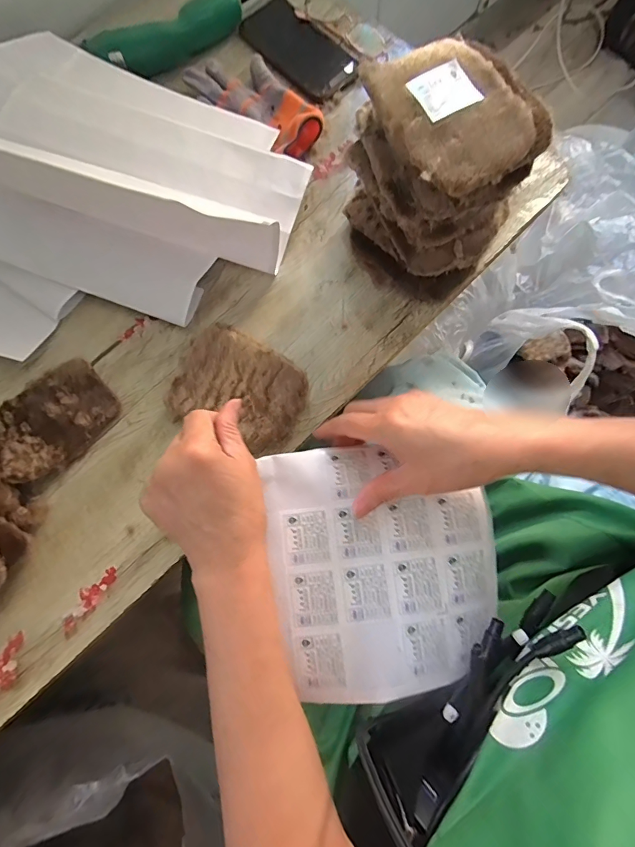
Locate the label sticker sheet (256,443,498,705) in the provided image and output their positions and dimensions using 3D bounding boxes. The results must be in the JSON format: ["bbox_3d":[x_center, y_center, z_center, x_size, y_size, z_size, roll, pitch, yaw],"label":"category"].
[{"bbox_3d":[0.053,0.107,0.316,0.167,0.022,0.182,-9,76,-1],"label":"label sticker sheet"}]

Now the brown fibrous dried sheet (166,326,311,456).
[{"bbox_3d":[-0.076,-0.036,0.403,0.128,0.021,0.102,22,78,7],"label":"brown fibrous dried sheet"}]

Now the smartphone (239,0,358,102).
[{"bbox_3d":[-0.025,-0.469,0.507,0.080,0.010,0.166,-42,79,-8],"label":"smartphone"}]

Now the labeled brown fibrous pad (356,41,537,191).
[{"bbox_3d":[0.100,-0.235,0.304,0.097,0.016,0.120,-29,77,-5],"label":"labeled brown fibrous pad"}]

